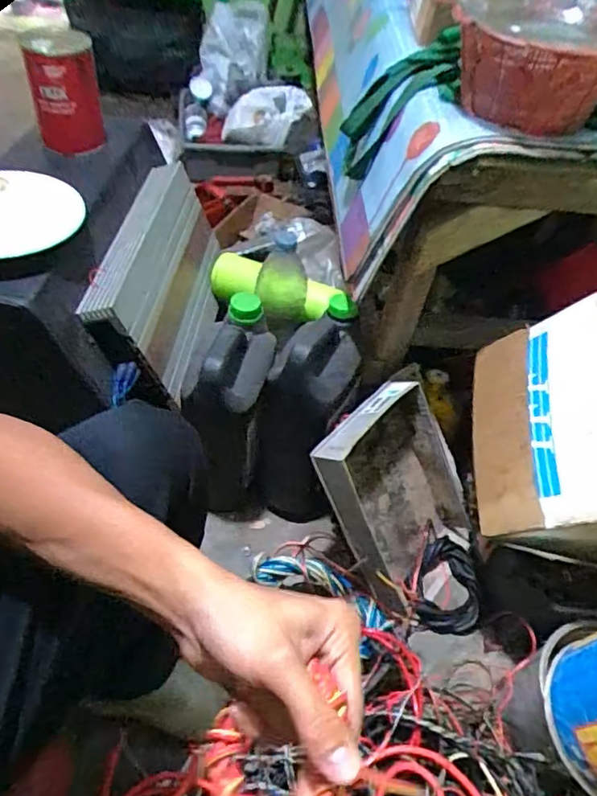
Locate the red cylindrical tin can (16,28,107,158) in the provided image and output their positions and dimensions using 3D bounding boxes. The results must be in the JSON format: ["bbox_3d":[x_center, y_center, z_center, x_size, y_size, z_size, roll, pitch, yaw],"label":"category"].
[{"bbox_3d":[-0.373,-0.490,0.899,0.099,0.148,0.112,-8,50,-13],"label":"red cylindrical tin can"}]

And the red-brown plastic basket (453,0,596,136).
[{"bbox_3d":[0.269,-0.383,0.634,0.196,0.111,0.203,19,49,10],"label":"red-brown plastic basket"}]

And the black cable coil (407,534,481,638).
[{"bbox_3d":[0.228,0.293,0.889,0.120,0.046,0.145,1,48,-6],"label":"black cable coil"}]

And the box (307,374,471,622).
[{"bbox_3d":[0.169,0.149,0.874,0.057,0.329,0.257,4,34,47],"label":"box"}]

